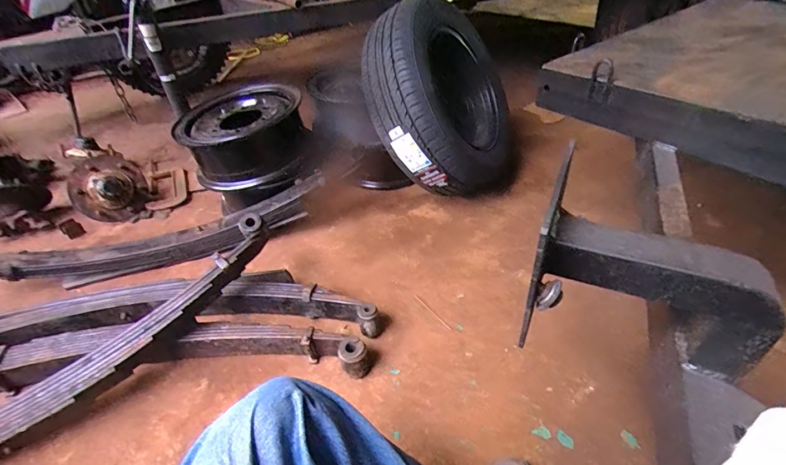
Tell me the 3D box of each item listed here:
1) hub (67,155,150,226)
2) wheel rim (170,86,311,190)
[{"bbox_3d":[-1.021,-0.154,1.397,0.263,0.230,0.089,26,0,-10],"label":"hub"},{"bbox_3d":[-0.498,-0.329,1.316,0.390,0.190,0.410,-22,43,-21],"label":"wheel rim"}]

